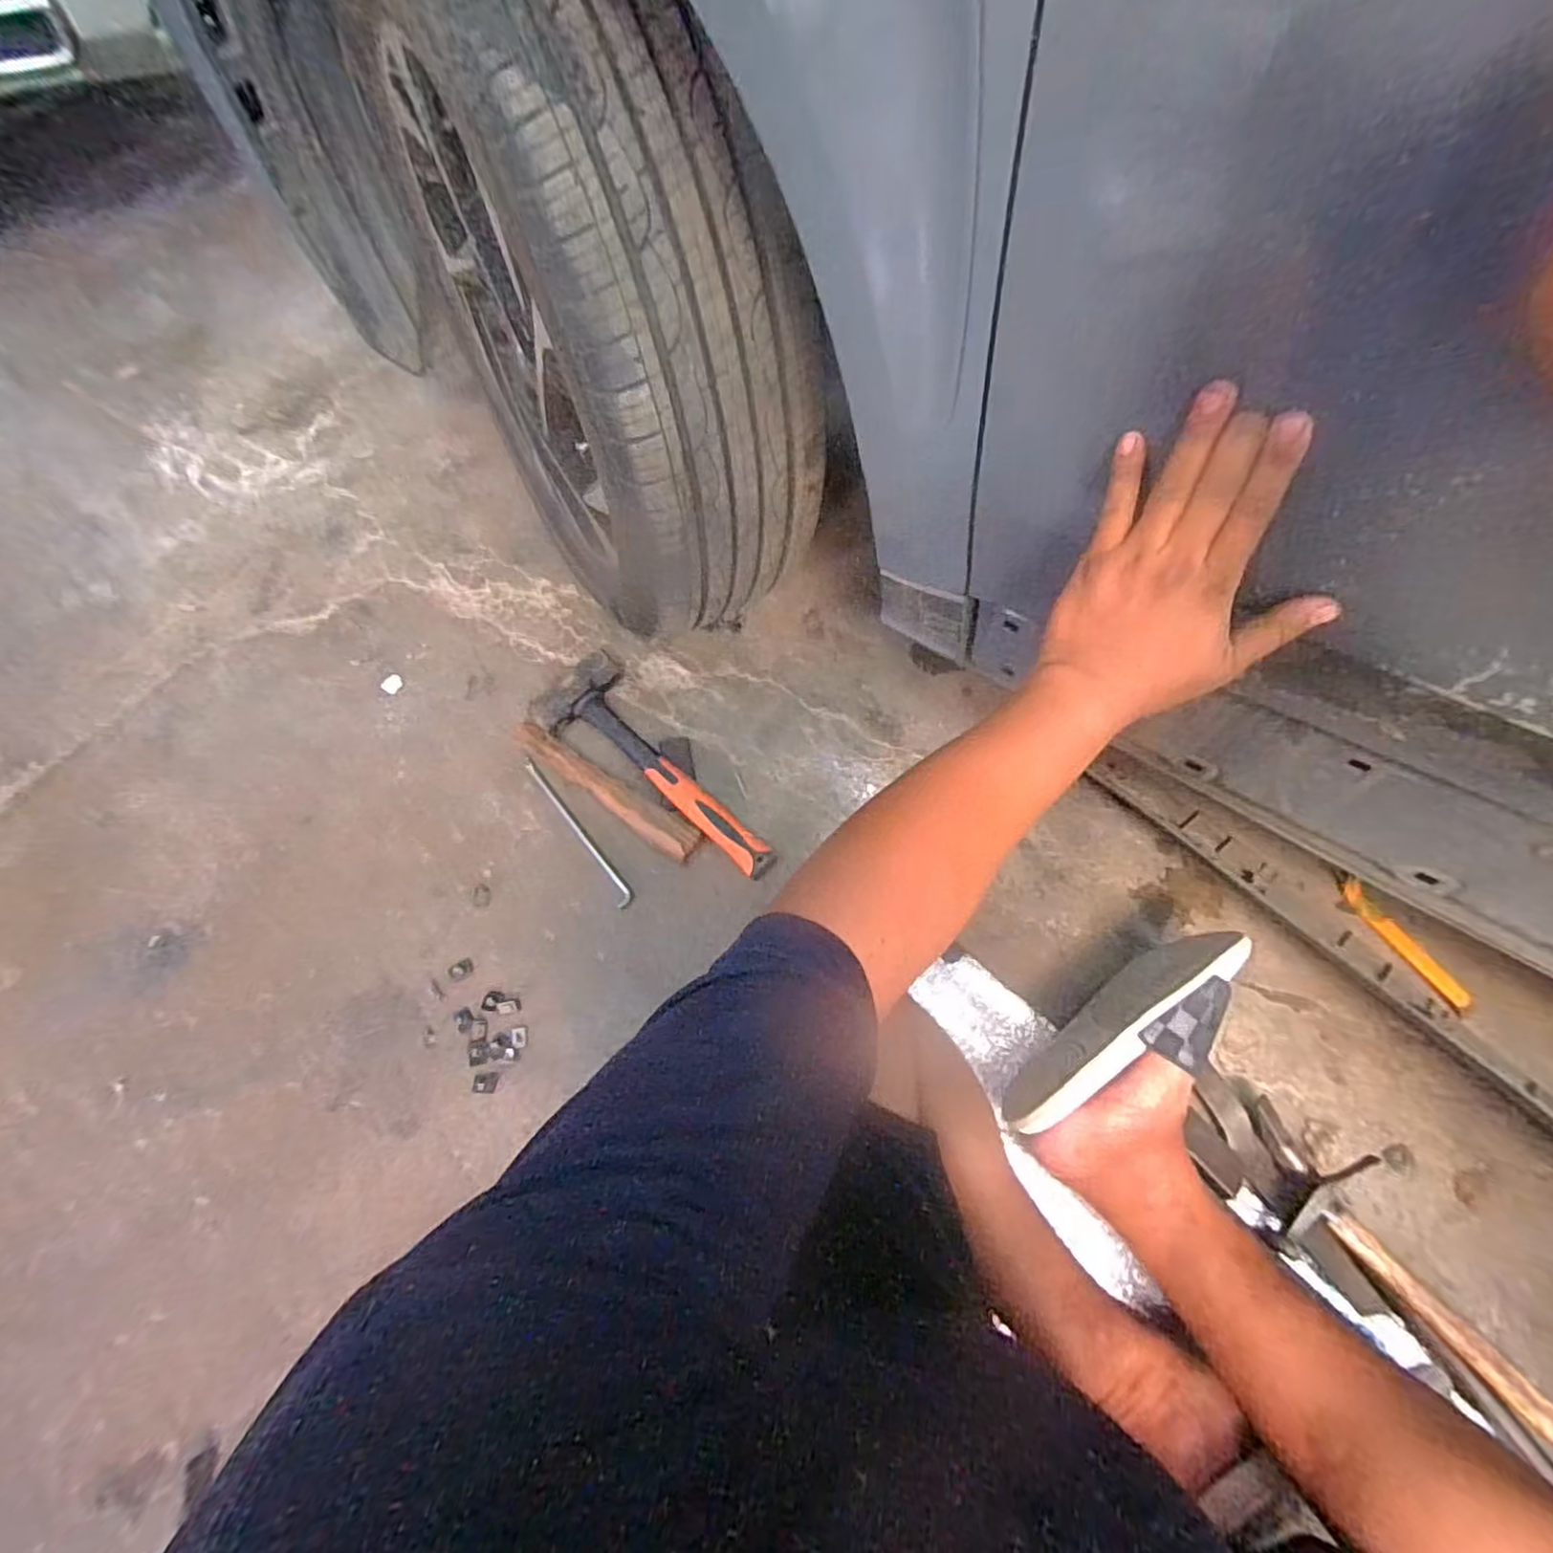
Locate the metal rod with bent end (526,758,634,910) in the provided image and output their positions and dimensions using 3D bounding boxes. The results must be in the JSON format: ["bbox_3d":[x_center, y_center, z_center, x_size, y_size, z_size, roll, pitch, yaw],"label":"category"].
[{"bbox_3d":[-0.248,0.063,0.837,0.023,0.006,0.244,-35,69,-13],"label":"metal rod with bent end"}]

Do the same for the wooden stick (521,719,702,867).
[{"bbox_3d":[-0.216,0.015,0.842,0.290,0.023,0.045,32,69,16],"label":"wooden stick"}]

